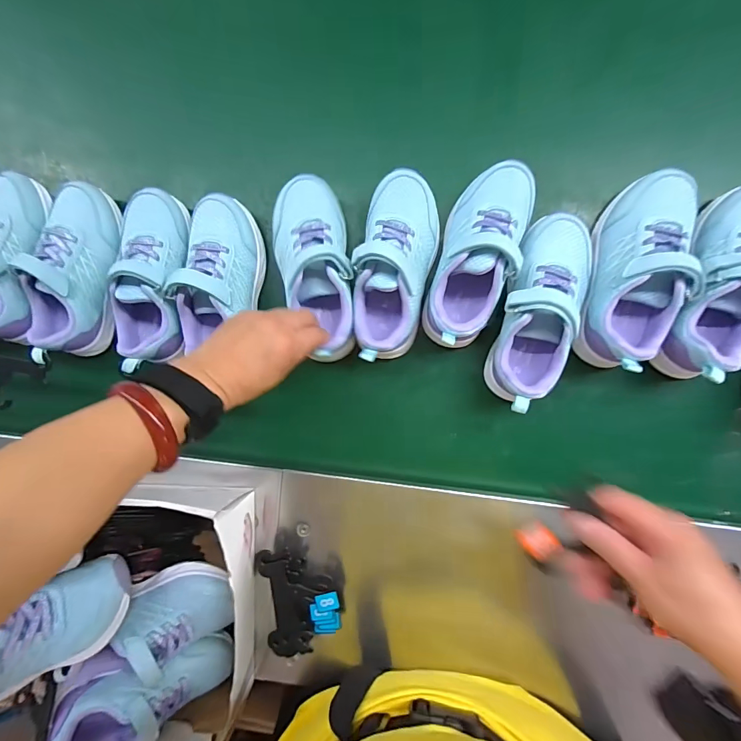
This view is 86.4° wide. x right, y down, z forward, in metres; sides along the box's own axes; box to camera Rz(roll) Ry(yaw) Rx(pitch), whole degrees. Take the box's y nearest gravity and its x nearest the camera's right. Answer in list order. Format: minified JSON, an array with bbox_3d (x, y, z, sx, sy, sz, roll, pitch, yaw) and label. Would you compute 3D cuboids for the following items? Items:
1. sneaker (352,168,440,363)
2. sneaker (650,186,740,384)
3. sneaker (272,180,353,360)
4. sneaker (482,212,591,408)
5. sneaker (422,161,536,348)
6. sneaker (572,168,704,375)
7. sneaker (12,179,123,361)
[{"bbox_3d":[0.025,-0.104,0.401,0.072,0.101,0.184,13,93,5],"label":"sneaker"},{"bbox_3d":[0.334,-0.083,0.371,0.085,0.070,0.192,16,93,4],"label":"sneaker"},{"bbox_3d":[-0.054,-0.102,0.399,0.068,0.068,0.187,-14,85,5],"label":"sneaker"},{"bbox_3d":[0.161,-0.060,0.387,0.093,0.082,0.193,17,93,4],"label":"sneaker"},{"bbox_3d":[0.107,-0.111,0.390,0.075,0.074,0.189,18,93,4],"label":"sneaker"},{"bbox_3d":[0.258,-0.093,0.380,0.082,0.076,0.187,8,92,5],"label":"sneaker"},{"bbox_3d":[-0.330,-0.108,0.442,0.076,0.084,0.194,14,93,5],"label":"sneaker"}]

